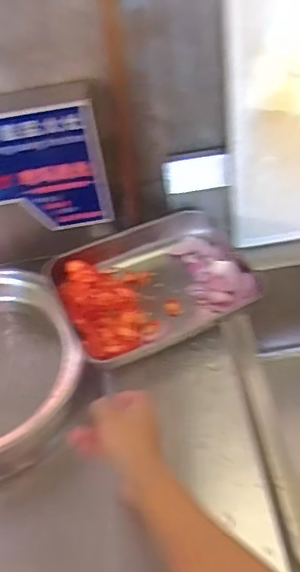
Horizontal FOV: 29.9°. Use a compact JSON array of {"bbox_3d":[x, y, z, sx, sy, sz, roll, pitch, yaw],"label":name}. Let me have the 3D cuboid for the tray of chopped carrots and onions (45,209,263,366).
[{"bbox_3d":[0.004,-0.009,0.769,0.245,0.056,0.208,-16,50,-20],"label":"tray of chopped carrots and onions"}]

